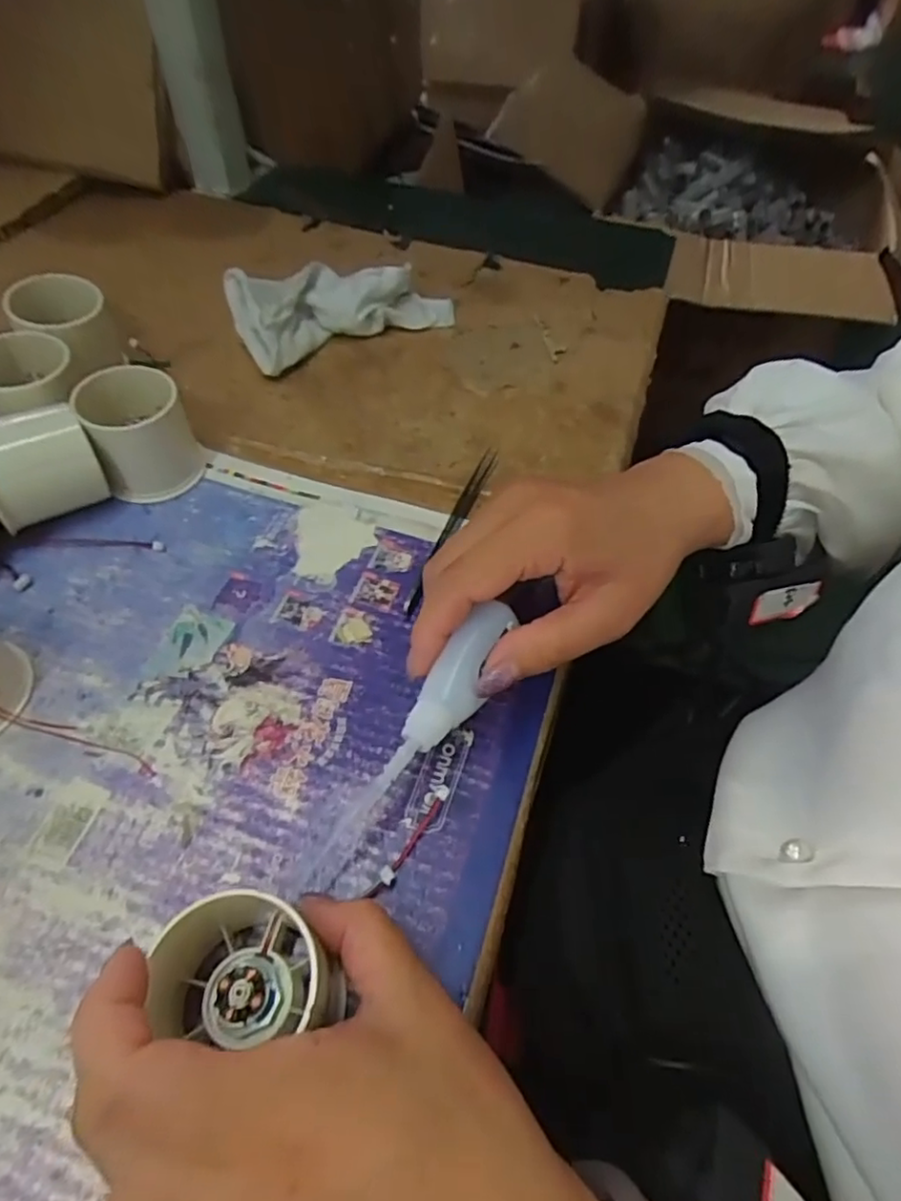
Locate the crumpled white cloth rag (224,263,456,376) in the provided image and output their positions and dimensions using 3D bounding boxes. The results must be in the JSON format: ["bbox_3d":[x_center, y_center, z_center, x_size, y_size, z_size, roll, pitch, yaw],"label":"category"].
[{"bbox_3d":[-0.075,-0.212,0.452,0.153,0.039,0.067,-28,61,-22],"label":"crumpled white cloth rag"}]

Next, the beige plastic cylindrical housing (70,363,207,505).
[{"bbox_3d":[-0.167,-0.090,0.345,0.051,0.051,0.051,-15,56,-15],"label":"beige plastic cylindrical housing"}]

